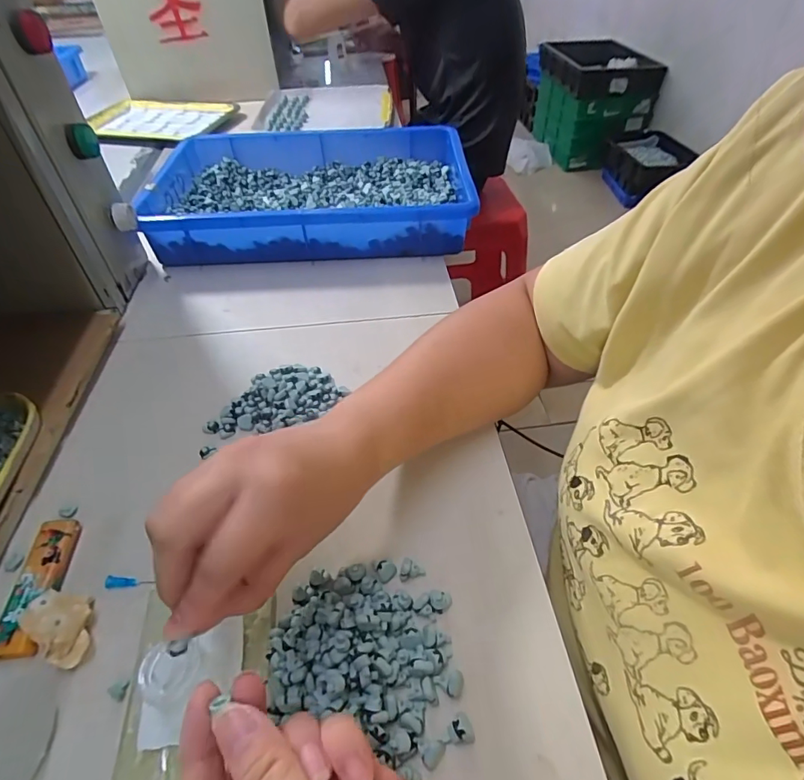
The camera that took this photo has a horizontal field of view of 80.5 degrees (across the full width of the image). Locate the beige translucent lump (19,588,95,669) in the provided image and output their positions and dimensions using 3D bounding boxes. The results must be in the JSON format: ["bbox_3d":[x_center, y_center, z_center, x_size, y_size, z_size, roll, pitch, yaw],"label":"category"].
[{"bbox_3d":[-0.184,0.128,0.261,0.040,0.018,0.028,27,52,26],"label":"beige translucent lump"}]

